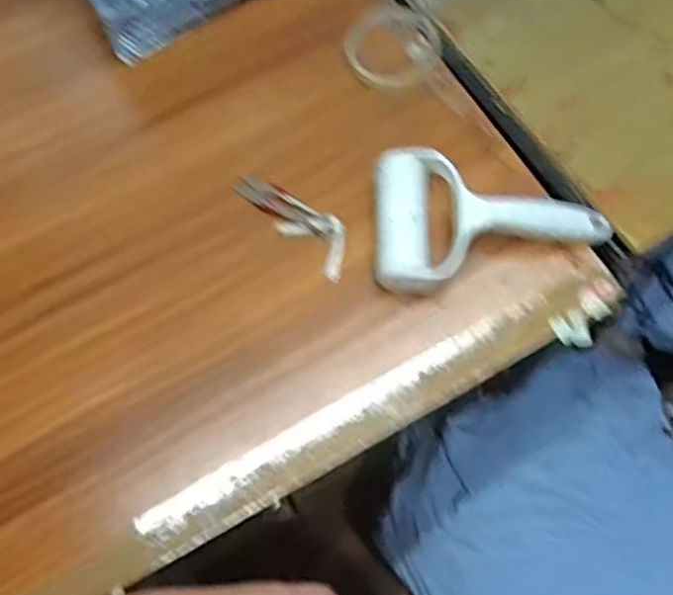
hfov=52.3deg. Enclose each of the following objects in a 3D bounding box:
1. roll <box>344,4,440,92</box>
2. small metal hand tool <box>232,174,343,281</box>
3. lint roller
[{"bbox_3d":[0.053,-0.235,0.648,0.082,0.021,0.083,0,70,0],"label":"roll"},{"bbox_3d":[-0.034,-0.071,0.590,0.127,0.018,0.042,42,75,14],"label":"small metal hand tool"},{"bbox_3d":[0.127,-0.061,0.569,0.189,0.051,0.113,1,70,1],"label":"lint roller"}]

